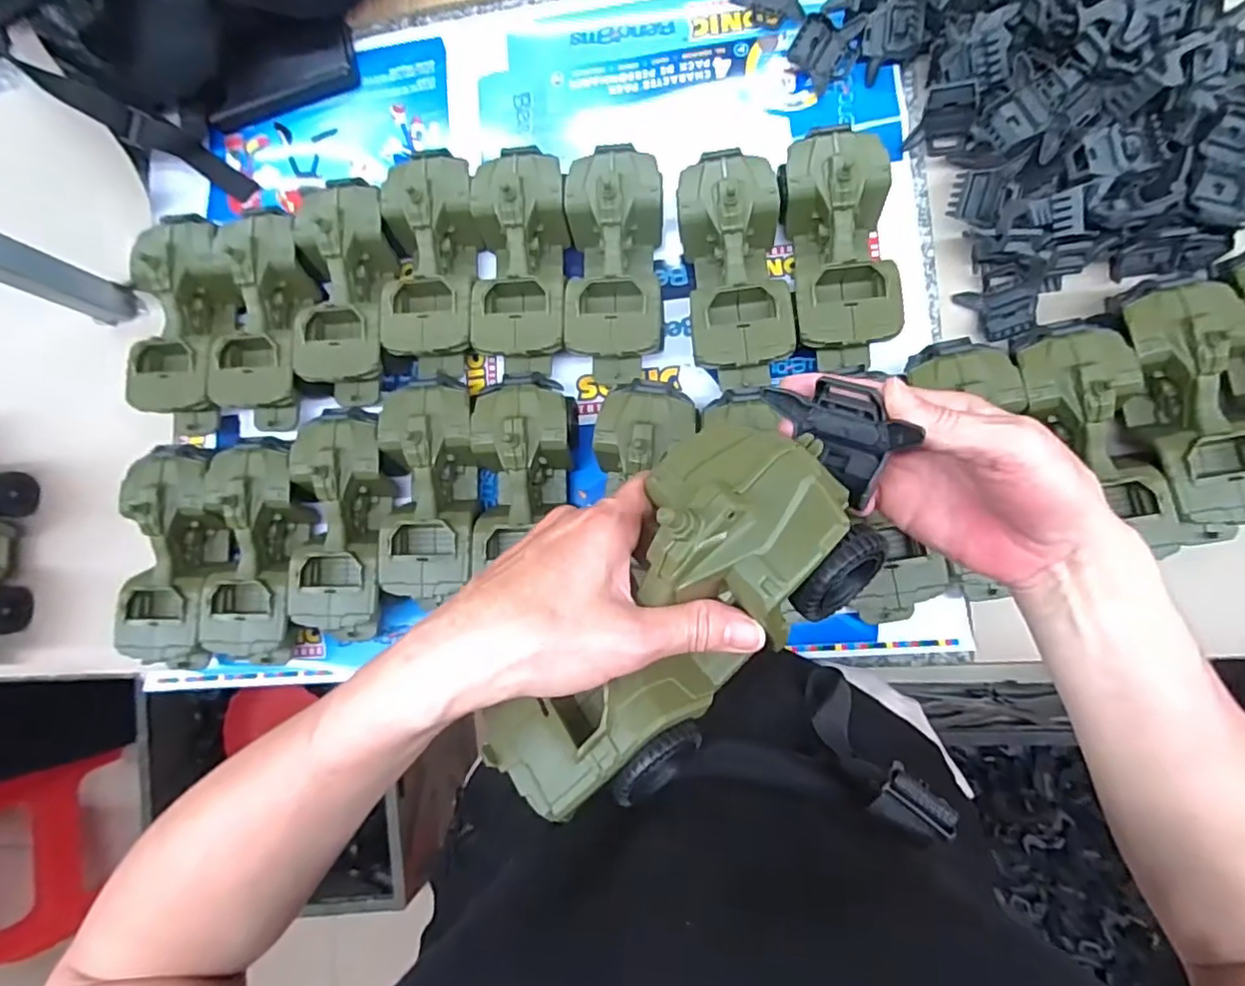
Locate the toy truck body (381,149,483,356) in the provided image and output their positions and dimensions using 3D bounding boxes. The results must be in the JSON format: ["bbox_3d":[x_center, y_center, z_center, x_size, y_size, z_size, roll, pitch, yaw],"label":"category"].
[{"bbox_3d":[-0.165,-0.205,0.559,0.090,0.079,0.182,-7,85,7],"label":"toy truck body"}]

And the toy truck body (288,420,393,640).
[{"bbox_3d":[-0.238,0.027,0.540,0.079,0.068,0.183,-3,85,7],"label":"toy truck body"}]

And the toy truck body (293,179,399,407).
[{"bbox_3d":[-0.244,-0.177,0.566,0.080,0.081,0.196,-3,85,7],"label":"toy truck body"}]

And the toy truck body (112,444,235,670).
[{"bbox_3d":[-0.396,0.054,0.562,0.078,0.070,0.190,-3,85,7],"label":"toy truck body"}]

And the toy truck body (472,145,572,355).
[{"bbox_3d":[-0.086,-0.200,0.548,0.082,0.078,0.180,-3,85,7],"label":"toy truck body"}]

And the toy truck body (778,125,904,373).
[{"bbox_3d":[0.174,-0.195,0.513,0.081,0.075,0.188,-3,85,7],"label":"toy truck body"}]

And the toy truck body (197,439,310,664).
[{"bbox_3d":[-0.319,0.050,0.548,0.089,0.062,0.187,-1,85,7],"label":"toy truck body"}]

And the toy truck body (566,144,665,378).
[{"bbox_3d":[-0.005,-0.192,0.536,0.083,0.075,0.191,0,86,7],"label":"toy truck body"}]

